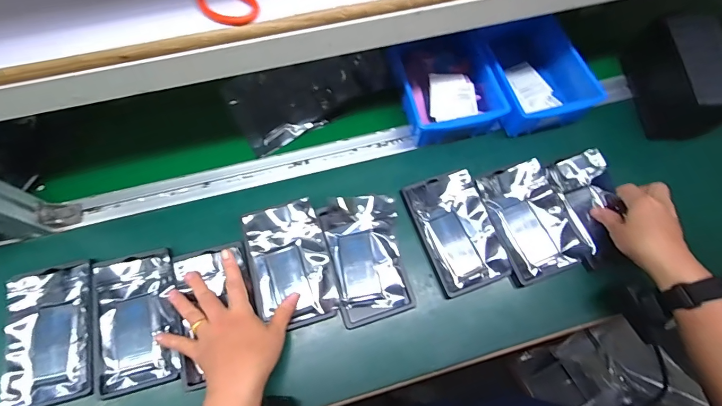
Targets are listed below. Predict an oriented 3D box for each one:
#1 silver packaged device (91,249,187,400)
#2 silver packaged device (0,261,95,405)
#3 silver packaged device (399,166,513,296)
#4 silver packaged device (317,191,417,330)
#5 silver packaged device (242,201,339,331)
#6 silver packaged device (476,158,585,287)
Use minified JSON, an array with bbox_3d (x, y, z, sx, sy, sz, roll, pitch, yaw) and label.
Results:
[{"bbox_3d":[-0.268,0.139,0.440,0.098,0.021,0.152,-14,68,-7],"label":"silver packaged device"},{"bbox_3d":[-0.366,0.154,0.435,0.093,0.017,0.156,-12,68,-6],"label":"silver packaged device"},{"bbox_3d":[0.128,0.036,0.493,0.098,0.017,0.154,-18,69,-8],"label":"silver packaged device"},{"bbox_3d":[0.008,0.065,0.480,0.097,0.021,0.163,-13,68,-7],"label":"silver packaged device"},{"bbox_3d":[-0.089,0.076,0.465,0.099,0.021,0.152,-14,68,-7],"label":"silver packaged device"},{"bbox_3d":[0.231,0.021,0.500,0.099,0.023,0.156,-12,68,-6],"label":"silver packaged device"}]

